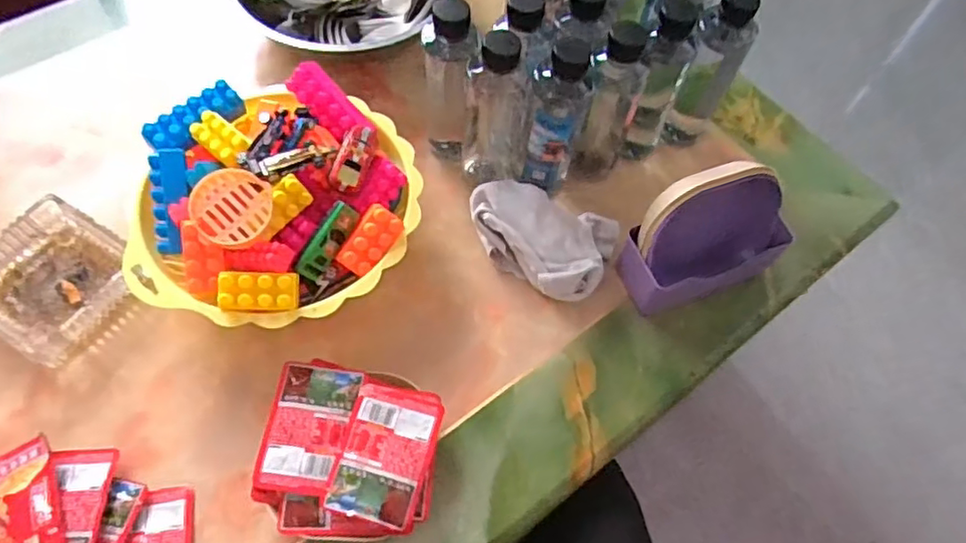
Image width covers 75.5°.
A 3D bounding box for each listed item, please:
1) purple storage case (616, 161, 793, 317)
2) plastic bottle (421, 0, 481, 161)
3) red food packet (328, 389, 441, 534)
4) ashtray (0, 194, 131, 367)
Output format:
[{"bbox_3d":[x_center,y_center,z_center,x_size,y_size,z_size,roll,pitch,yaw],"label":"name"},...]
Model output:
[{"bbox_3d":[0.197,-0.034,0.543,0.135,0.112,0.074,-20,65,-13],"label":"purple storage case"},{"bbox_3d":[-0.034,-0.183,0.595,0.048,0.179,0.055,-12,64,-9],"label":"plastic bottle"},{"bbox_3d":[-0.074,0.141,0.482,0.069,0.011,0.101,11,62,3],"label":"red food packet"},{"bbox_3d":[-0.378,0.007,0.551,0.123,0.038,0.122,28,64,11],"label":"ashtray"}]

